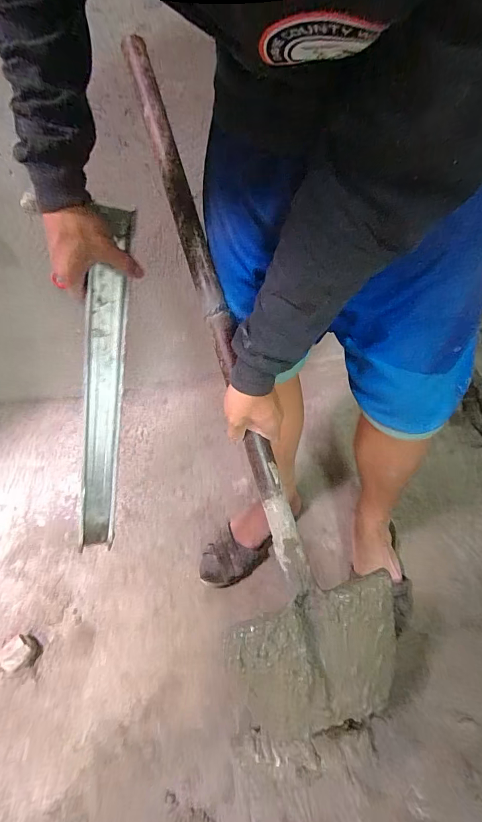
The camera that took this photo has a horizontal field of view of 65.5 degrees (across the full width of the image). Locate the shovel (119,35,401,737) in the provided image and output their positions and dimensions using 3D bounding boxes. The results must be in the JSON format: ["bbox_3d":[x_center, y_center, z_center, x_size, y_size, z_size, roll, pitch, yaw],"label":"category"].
[{"bbox_3d":[0.013,-0.026,0.517,0.213,0.061,0.970,-14,88,-7],"label":"shovel"}]

